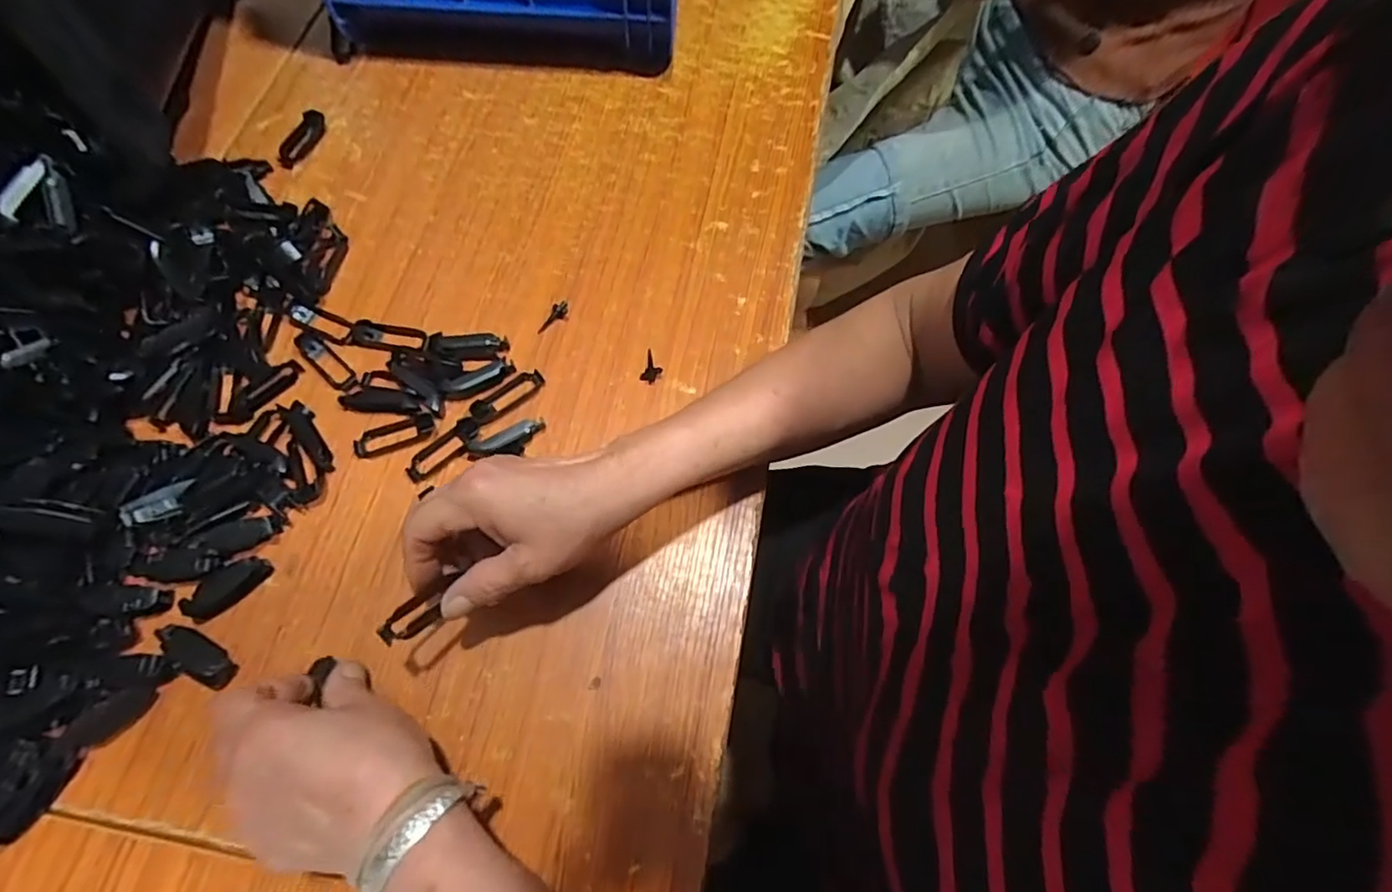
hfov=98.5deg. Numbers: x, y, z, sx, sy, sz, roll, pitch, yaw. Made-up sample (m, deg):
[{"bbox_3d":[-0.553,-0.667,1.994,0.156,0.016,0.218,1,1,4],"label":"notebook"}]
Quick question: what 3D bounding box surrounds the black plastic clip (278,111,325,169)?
[{"bbox_3d":[-0.343,-0.268,0.523,0.015,0.015,0.058,24,69,6],"label":"black plastic clip"}]

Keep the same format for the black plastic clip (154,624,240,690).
[{"bbox_3d":[-0.304,0.127,0.364,0.049,0.013,0.020,27,69,8],"label":"black plastic clip"}]

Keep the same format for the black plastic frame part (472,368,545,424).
[{"bbox_3d":[-0.139,-0.037,0.442,0.058,0.006,0.019,-36,74,-15],"label":"black plastic frame part"}]

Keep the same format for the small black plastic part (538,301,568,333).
[{"bbox_3d":[-0.112,-0.100,0.471,0.016,0.005,0.033,41,84,12],"label":"small black plastic part"}]

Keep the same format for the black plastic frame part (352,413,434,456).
[{"bbox_3d":[-0.215,-0.008,0.427,0.056,0.006,0.018,-19,71,-10],"label":"black plastic frame part"}]

